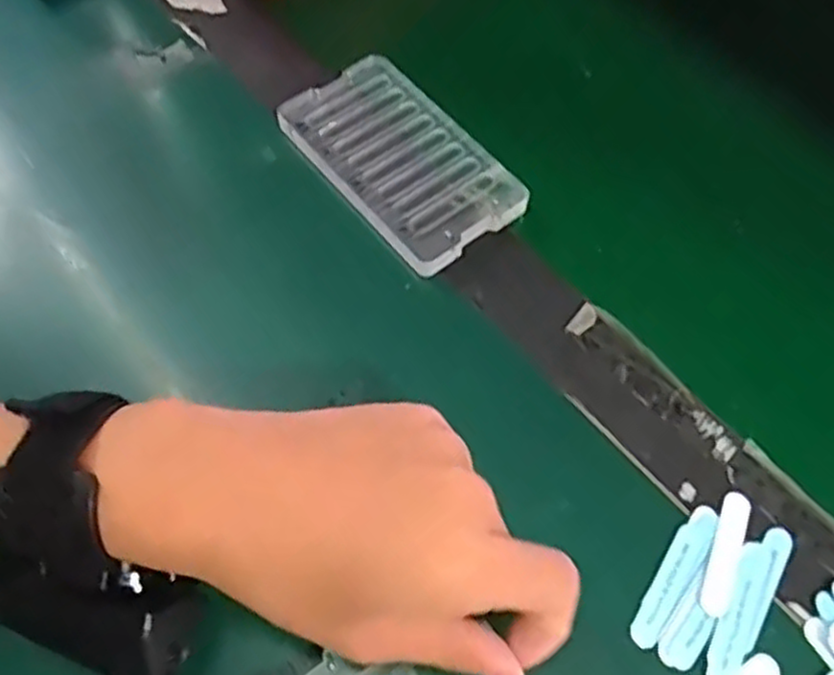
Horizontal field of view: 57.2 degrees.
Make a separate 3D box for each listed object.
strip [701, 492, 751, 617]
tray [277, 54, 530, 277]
[{"bbox_3d":[0.122,0.084,0.300,0.011,0.004,0.050,21,66,11],"label":"strip"},{"bbox_3d":[-0.009,-0.090,0.385,0.072,0.013,0.120,-37,69,-16],"label":"tray"}]

